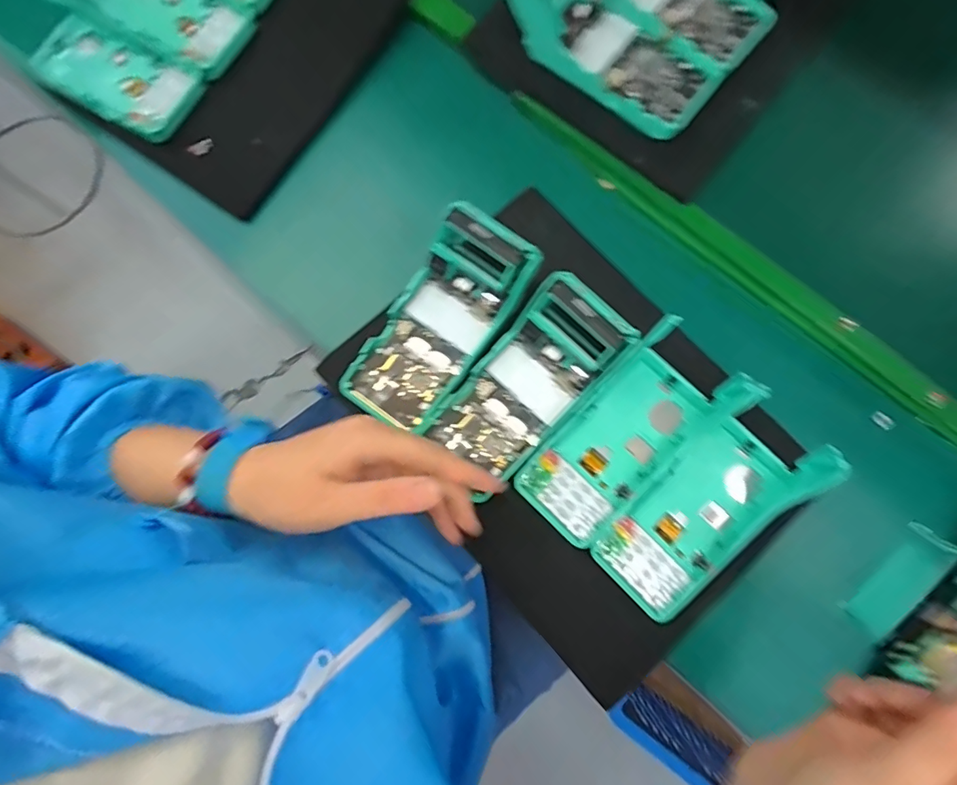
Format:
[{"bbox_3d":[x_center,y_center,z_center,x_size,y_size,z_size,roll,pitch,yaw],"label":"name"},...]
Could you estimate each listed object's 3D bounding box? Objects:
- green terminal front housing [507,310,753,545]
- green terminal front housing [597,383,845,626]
[{"bbox_3d":[0.110,0.033,0.357,0.082,0.044,0.169,43,82,9],"label":"green terminal front housing"},{"bbox_3d":[0.167,0.082,0.342,0.087,0.056,0.171,42,82,9],"label":"green terminal front housing"}]

